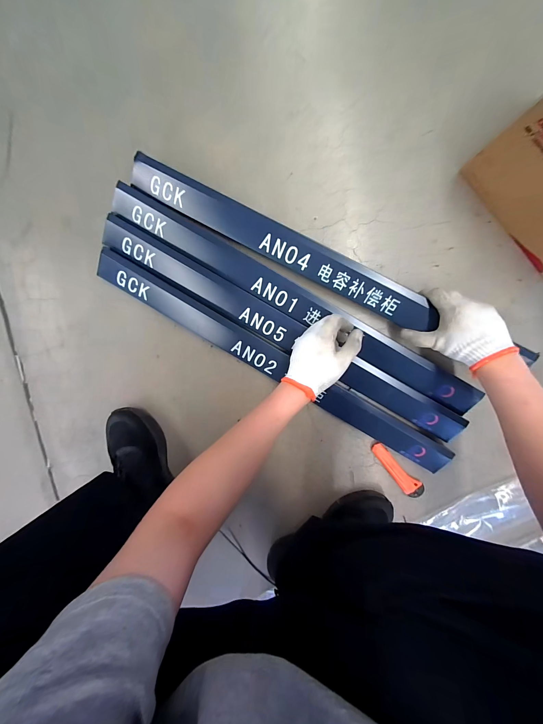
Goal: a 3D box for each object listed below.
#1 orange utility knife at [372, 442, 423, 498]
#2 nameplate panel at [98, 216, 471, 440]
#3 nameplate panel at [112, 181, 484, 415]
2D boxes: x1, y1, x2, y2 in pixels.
[{"bbox_3d":[0.264,0.226,0.565,0.037,0.013,0.142,-40,93,9],"label":"orange utility knife"},{"bbox_3d":[0.032,-0.059,0.531,0.782,0.028,0.066,30,99,-2],"label":"nameplate panel"},{"bbox_3d":[0.049,-0.121,0.518,0.765,0.033,0.067,30,99,-1],"label":"nameplate panel"}]

